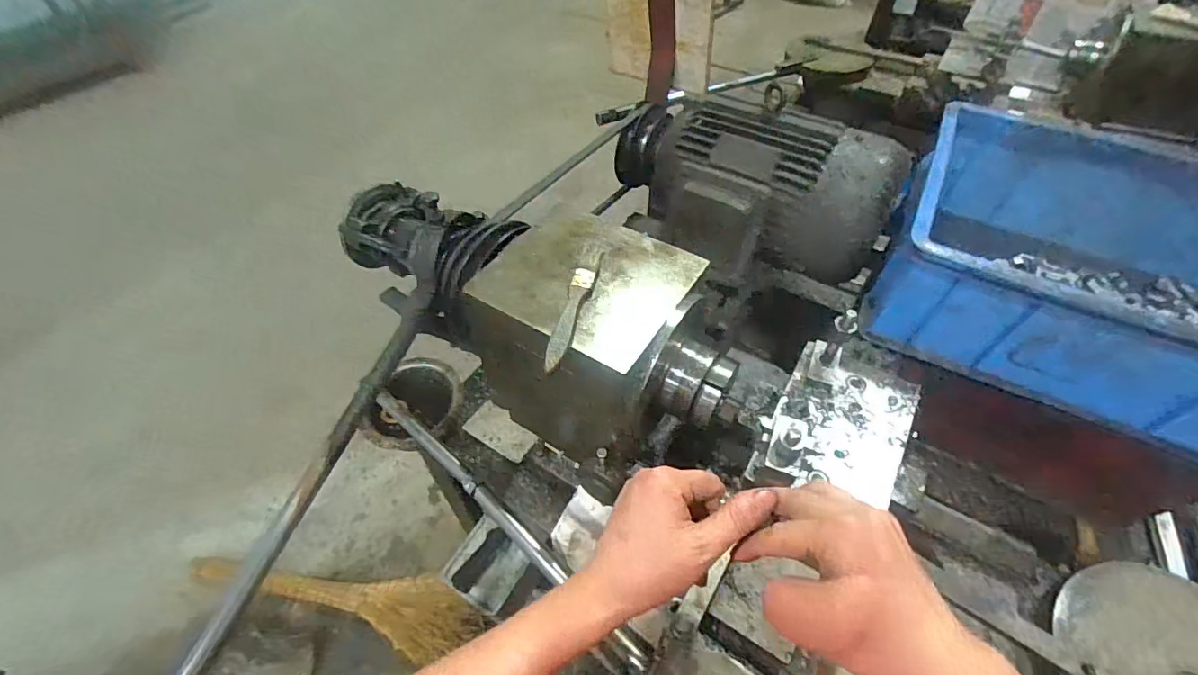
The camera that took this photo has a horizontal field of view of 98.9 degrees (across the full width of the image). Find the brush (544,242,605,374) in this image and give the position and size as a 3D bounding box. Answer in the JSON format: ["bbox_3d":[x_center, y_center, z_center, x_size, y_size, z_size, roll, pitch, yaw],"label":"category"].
[{"bbox_3d":[-0.022,-0.032,0.441,0.022,0.008,0.152,11,51,9],"label":"brush"}]

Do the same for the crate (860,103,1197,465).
[{"bbox_3d":[0.549,-0.068,0.566,0.399,0.148,0.310,24,54,19],"label":"crate"}]

